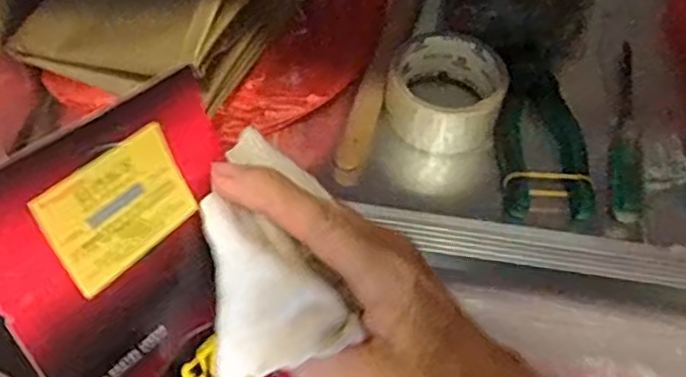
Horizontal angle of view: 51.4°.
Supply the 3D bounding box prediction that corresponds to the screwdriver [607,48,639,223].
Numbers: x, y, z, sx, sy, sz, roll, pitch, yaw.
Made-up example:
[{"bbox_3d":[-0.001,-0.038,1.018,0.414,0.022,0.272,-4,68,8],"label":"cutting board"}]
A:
[{"bbox_3d":[0.212,-0.045,0.535,0.023,0.024,0.155,8,55,5],"label":"screwdriver"}]

